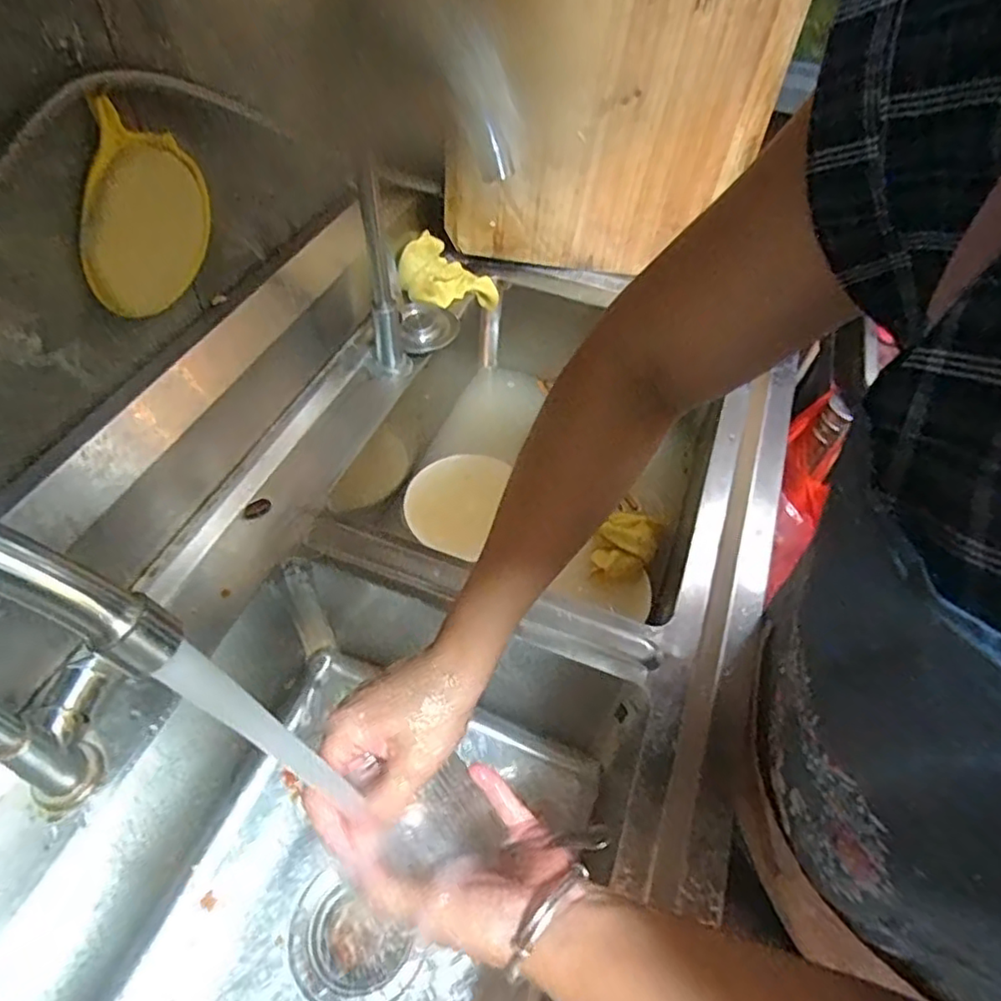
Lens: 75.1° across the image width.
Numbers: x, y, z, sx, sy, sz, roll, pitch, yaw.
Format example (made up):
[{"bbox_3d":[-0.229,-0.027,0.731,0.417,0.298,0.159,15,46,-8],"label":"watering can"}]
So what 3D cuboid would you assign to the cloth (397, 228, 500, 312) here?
[{"bbox_3d":[-0.065,-0.255,0.753,0.115,0.030,0.097,38,48,-2],"label":"cloth"}]

